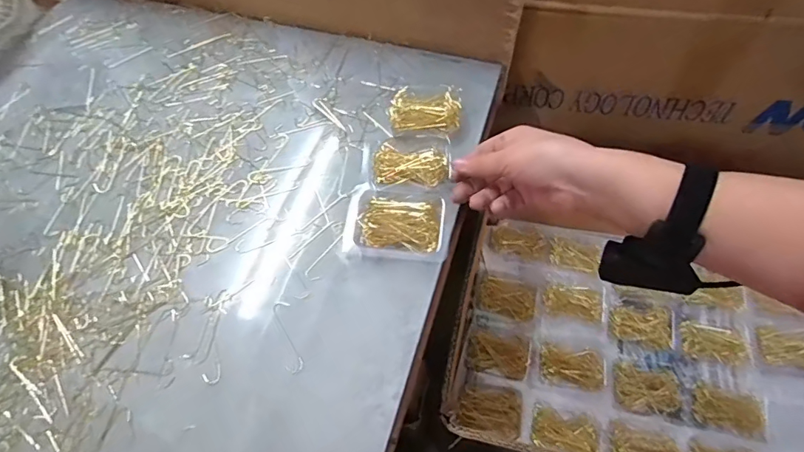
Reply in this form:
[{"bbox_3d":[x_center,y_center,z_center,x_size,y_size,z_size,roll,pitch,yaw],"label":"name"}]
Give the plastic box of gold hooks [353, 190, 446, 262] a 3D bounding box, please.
[{"bbox_3d":[-0.002,0.000,0.420,0.080,0.016,0.065,2,60,6],"label":"plastic box of gold hooks"}]

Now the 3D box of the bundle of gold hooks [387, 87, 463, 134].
[{"bbox_3d":[0.024,-0.118,0.485,0.073,0.024,0.049,6,60,8],"label":"bundle of gold hooks"}]

